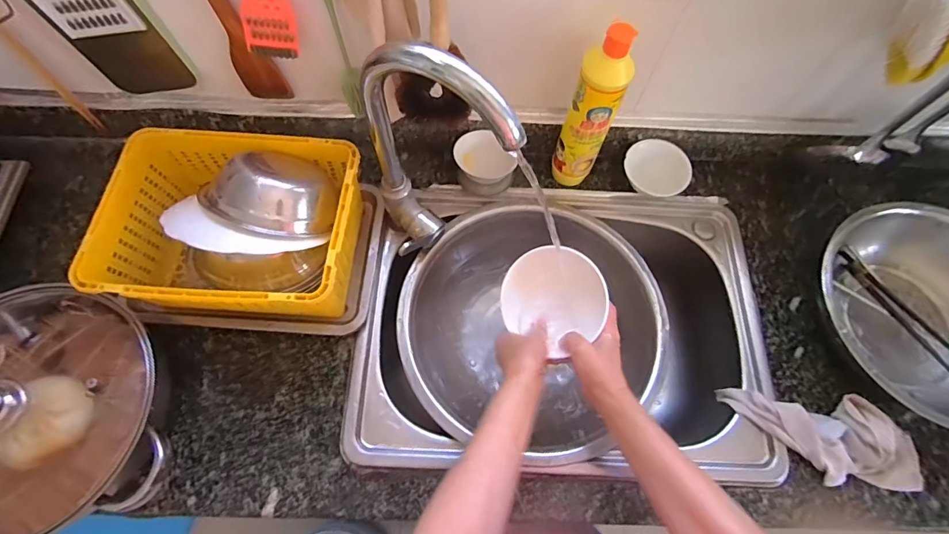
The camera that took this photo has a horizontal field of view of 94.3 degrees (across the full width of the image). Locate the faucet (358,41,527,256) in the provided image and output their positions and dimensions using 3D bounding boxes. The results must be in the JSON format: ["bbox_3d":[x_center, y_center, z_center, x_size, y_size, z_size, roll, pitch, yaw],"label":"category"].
[{"bbox_3d":[-0.047,-0.091,0.482,0.163,0.312,0.066,34,71,11],"label":"faucet"}]

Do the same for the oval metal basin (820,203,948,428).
[{"bbox_3d":[0.548,0.053,0.541,0.230,0.116,0.253,-35,73,-15],"label":"oval metal basin"}]

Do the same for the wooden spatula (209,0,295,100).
[{"bbox_3d":[-0.271,-0.286,0.488,0.055,0.272,0.013,-2,66,-5],"label":"wooden spatula"}]

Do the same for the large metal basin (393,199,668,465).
[{"bbox_3d":[0.075,0.082,0.626,0.333,0.109,0.340,1,68,-2],"label":"large metal basin"}]

